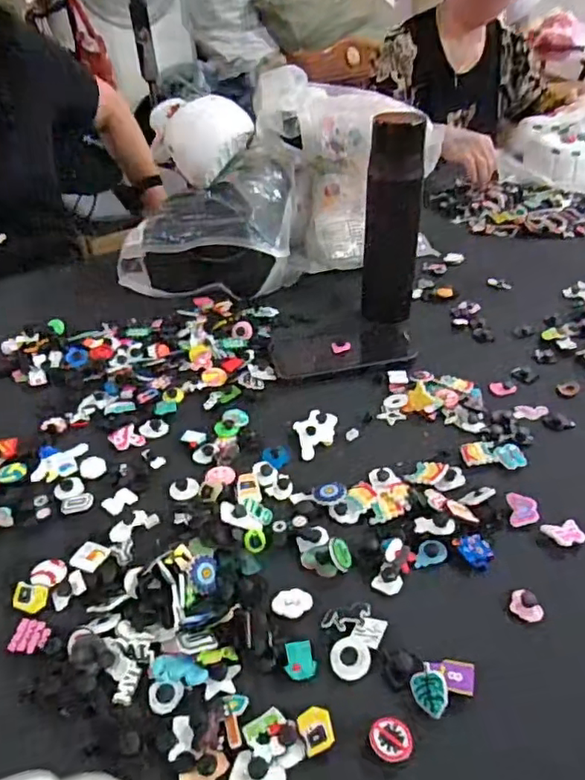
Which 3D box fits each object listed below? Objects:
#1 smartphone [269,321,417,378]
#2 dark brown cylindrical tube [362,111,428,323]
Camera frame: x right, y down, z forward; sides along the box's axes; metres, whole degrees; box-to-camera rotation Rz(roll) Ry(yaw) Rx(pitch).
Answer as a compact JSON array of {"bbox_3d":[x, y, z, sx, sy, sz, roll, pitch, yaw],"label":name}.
[{"bbox_3d":[0.061,-0.053,0.699,0.171,0.016,0.094,-9,37,-9],"label":"smartphone"},{"bbox_3d":[0.118,-0.193,0.689,0.063,0.241,0.054,5,37,10],"label":"dark brown cylindrical tube"}]

